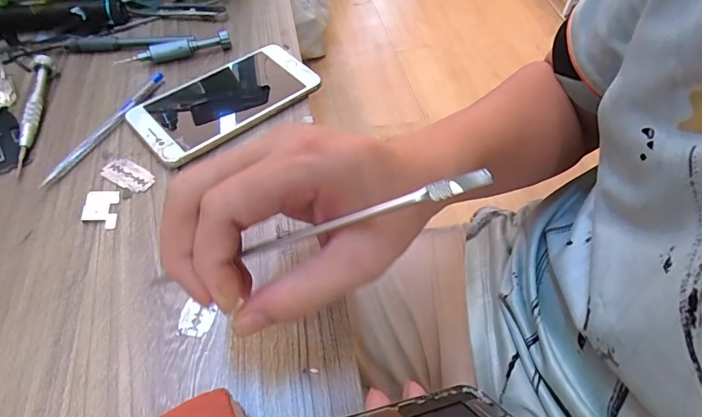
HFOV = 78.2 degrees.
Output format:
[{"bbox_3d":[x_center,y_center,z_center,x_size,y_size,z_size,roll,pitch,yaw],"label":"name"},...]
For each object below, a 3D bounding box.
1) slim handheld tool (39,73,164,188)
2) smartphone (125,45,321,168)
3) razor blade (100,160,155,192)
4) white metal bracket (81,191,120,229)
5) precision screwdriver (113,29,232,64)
[{"bbox_3d":[-0.197,-0.068,0.354,0.009,0.010,0.135,21,56,14],"label":"slim handheld tool"},{"bbox_3d":[-0.106,-0.094,0.373,0.152,0.013,0.078,-36,62,-25],"label":"smartphone"},{"bbox_3d":[-0.170,-0.026,0.327,0.043,0.004,0.019,26,57,16],"label":"razor blade"},{"bbox_3d":[-0.179,0.000,0.307,0.023,0.004,0.033,-8,54,-7],"label":"white metal bracket"},{"bbox_3d":[-0.169,-0.151,0.412,0.106,0.019,0.015,-14,55,-12],"label":"precision screwdriver"}]

